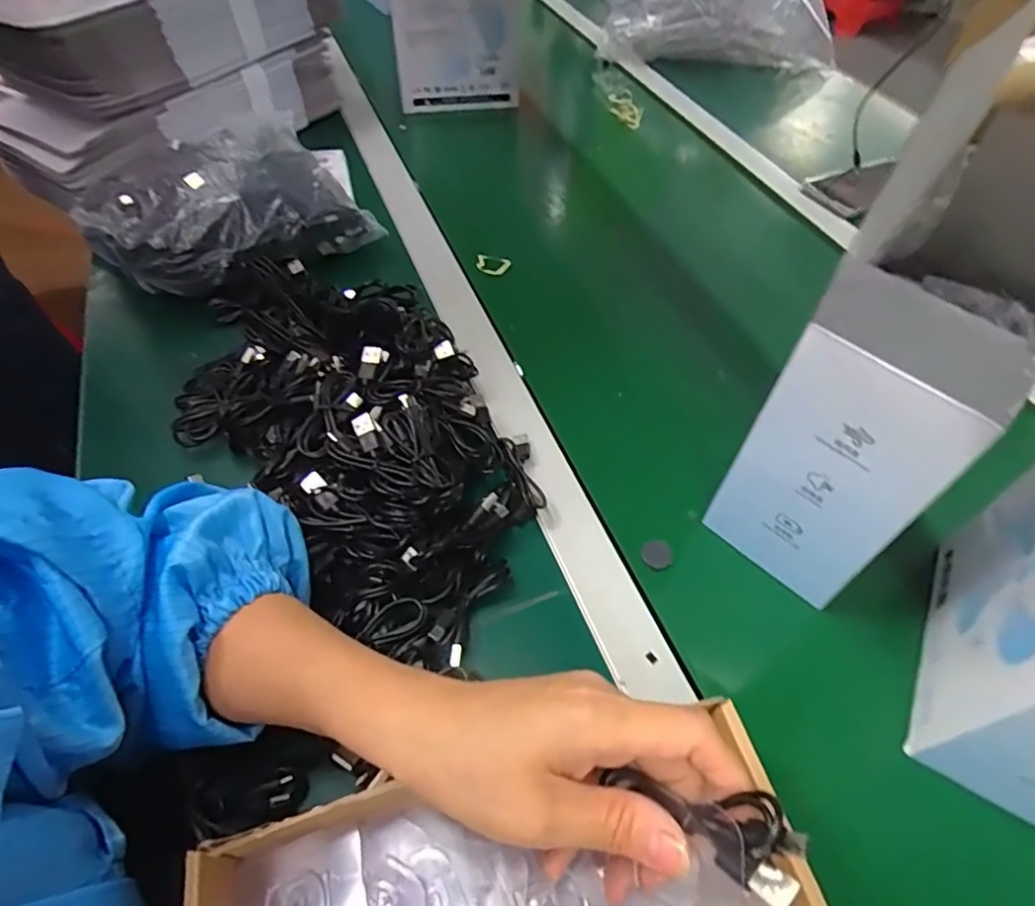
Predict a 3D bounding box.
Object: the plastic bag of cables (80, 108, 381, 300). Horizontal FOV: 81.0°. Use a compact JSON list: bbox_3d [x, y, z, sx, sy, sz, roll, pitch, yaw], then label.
[{"bbox_3d":[-0.264,-0.225,0.559,0.232,0.077,0.124,-29,61,-24],"label":"plastic bag of cables"}]

